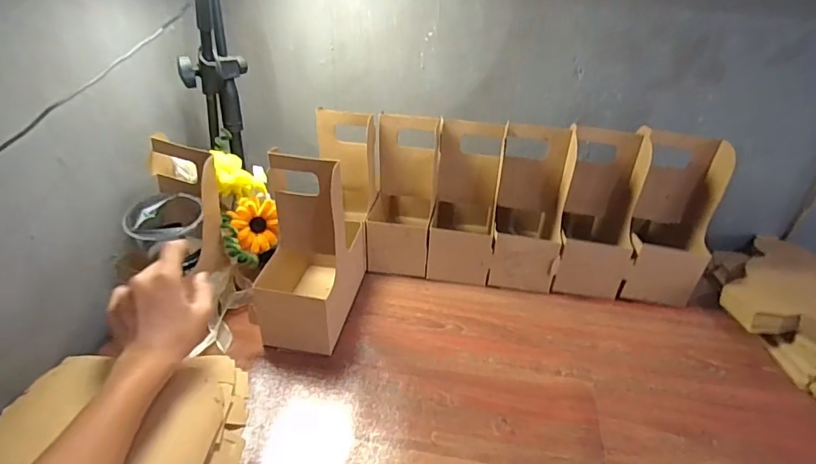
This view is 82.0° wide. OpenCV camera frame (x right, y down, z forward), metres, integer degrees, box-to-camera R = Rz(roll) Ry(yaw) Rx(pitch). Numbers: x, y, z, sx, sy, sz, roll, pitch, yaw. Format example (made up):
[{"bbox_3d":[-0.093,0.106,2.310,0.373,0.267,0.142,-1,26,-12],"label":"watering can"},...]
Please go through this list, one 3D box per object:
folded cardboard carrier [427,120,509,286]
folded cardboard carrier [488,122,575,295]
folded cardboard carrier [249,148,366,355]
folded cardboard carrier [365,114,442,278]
[{"bbox_3d":[0.090,-0.058,0.739,0.099,0.218,0.176,4,31,8],"label":"folded cardboard carrier"},{"bbox_3d":[0.188,-0.049,0.727,0.098,0.218,0.184,7,31,13],"label":"folded cardboard carrier"},{"bbox_3d":[-0.125,0.016,0.608,0.104,0.228,0.184,2,30,5],"label":"folded cardboard carrier"},{"bbox_3d":[-0.002,-0.069,0.752,0.104,0.223,0.180,4,31,8],"label":"folded cardboard carrier"}]

